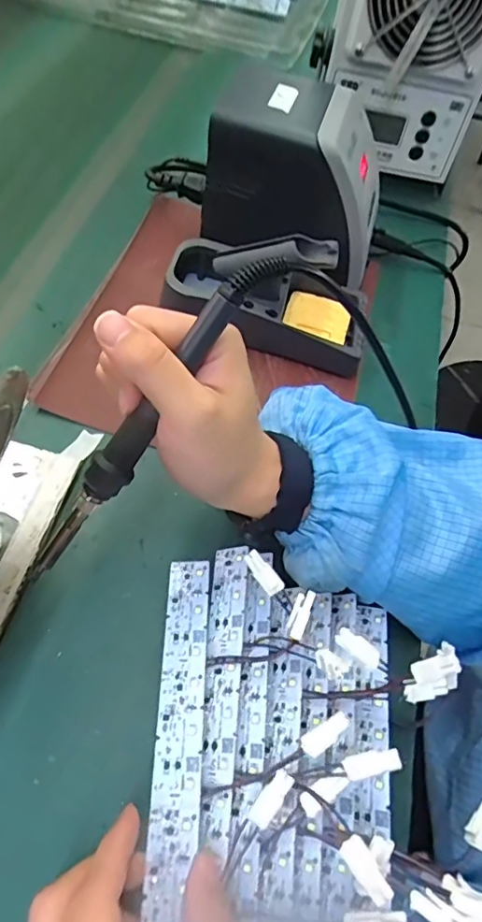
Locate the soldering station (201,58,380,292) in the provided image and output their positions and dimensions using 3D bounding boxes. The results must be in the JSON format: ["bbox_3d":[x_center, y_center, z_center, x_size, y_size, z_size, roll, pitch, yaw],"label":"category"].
[{"bbox_3d":[0.058,-0.247,0.470,0.150,0.115,0.113,22,59,9],"label":"soldering station"}]

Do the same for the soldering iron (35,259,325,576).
[{"bbox_3d":[-0.040,-0.018,0.260,0.022,0.022,0.199,45,105,21],"label":"soldering iron"}]

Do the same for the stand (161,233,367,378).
[{"bbox_3d":[0.024,-0.139,0.434,0.163,0.088,0.076,12,58,3],"label":"stand"}]

